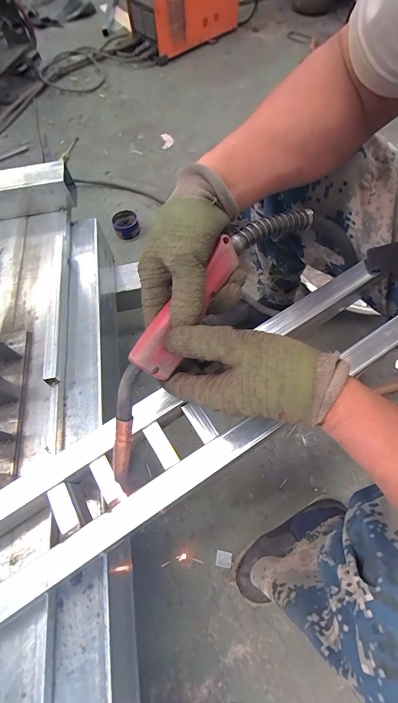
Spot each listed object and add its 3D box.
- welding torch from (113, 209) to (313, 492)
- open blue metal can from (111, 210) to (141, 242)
[{"bbox_3d":[0.002,-0.029,0.304,0.058,0.065,0.343,35,83,17],"label":"welding torch"},{"bbox_3d":[-0.228,-0.393,0.957,0.078,0.054,0.083,-1,64,2],"label":"open blue metal can"}]

